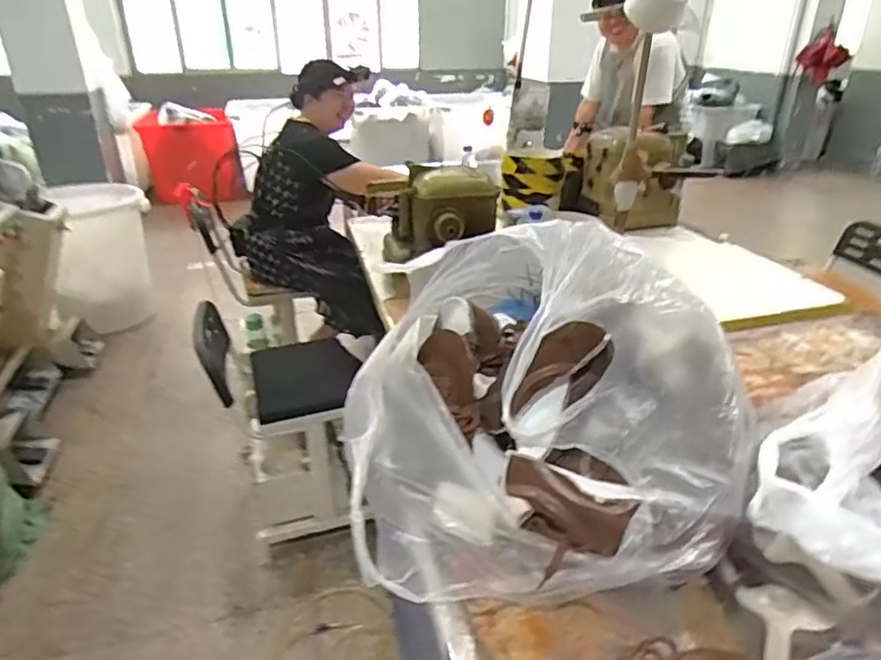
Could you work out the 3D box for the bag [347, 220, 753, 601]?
[{"bbox_3d":[0.130,0.065,0.825,0.449,0.377,0.500,3,28,8],"label":"bag"}]

